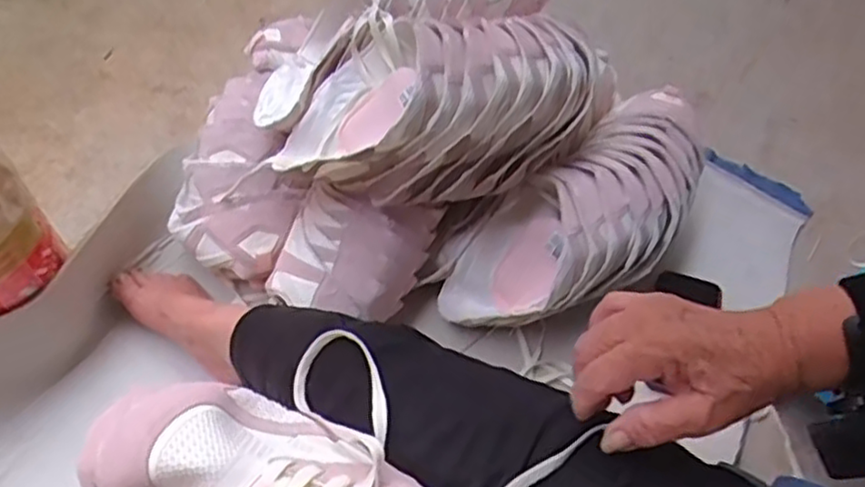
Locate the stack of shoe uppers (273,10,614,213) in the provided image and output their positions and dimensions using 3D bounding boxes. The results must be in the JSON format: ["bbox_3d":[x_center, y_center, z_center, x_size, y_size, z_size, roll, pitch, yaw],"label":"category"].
[{"bbox_3d":[0.016,-0.154,0.734,0.333,0.127,0.188,5,58,-5],"label":"stack of shoe uppers"}]

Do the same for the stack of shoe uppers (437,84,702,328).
[{"bbox_3d":[0.196,-0.039,0.837,0.179,0.143,0.390,39,61,16],"label":"stack of shoe uppers"}]

